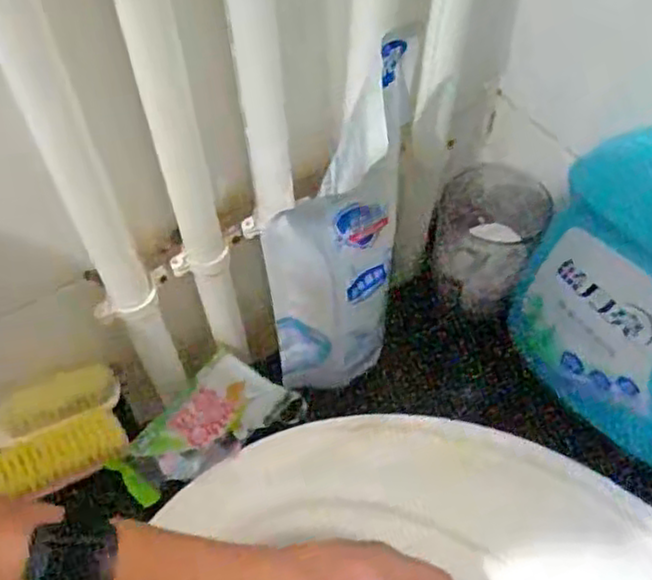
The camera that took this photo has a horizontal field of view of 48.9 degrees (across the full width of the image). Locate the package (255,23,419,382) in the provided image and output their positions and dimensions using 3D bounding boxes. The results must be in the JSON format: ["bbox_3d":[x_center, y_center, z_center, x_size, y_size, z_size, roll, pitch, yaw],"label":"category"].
[{"bbox_3d":[0.009,-0.027,0.451,0.072,0.264,0.091,23,38,16],"label":"package"}]

